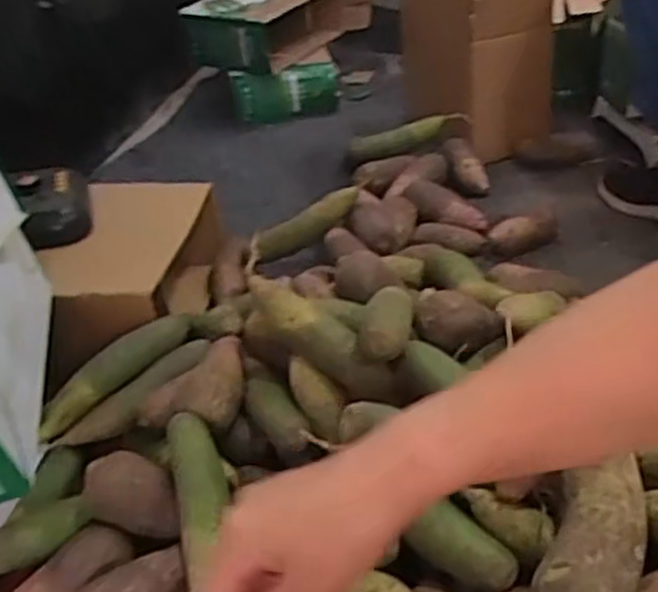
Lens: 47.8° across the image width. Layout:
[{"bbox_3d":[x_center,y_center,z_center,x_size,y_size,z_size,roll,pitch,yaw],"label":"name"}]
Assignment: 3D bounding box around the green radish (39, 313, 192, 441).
[{"bbox_3d":[-0.266,0.097,0.959,0.046,0.062,0.231,18,41,33],"label":"green radish"}]

